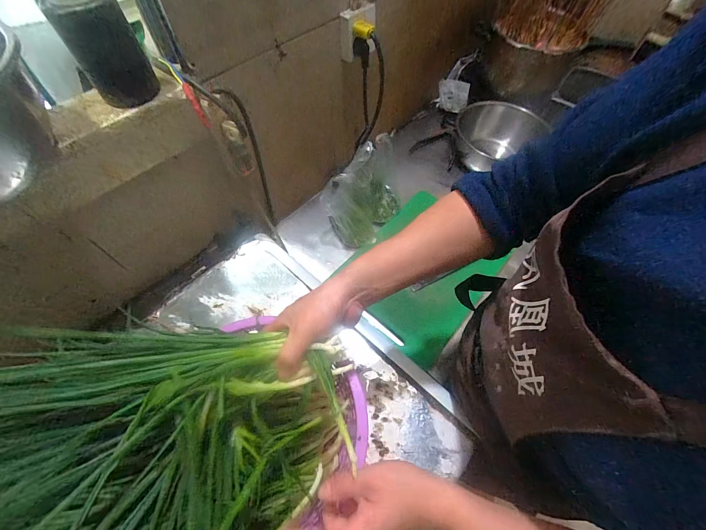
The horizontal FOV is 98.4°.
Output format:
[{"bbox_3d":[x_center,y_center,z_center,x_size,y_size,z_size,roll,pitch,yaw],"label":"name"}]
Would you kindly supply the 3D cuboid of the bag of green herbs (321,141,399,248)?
[{"bbox_3d":[0.037,-0.174,0.797,0.120,0.213,0.227,34,64,19],"label":"bag of green herbs"}]

